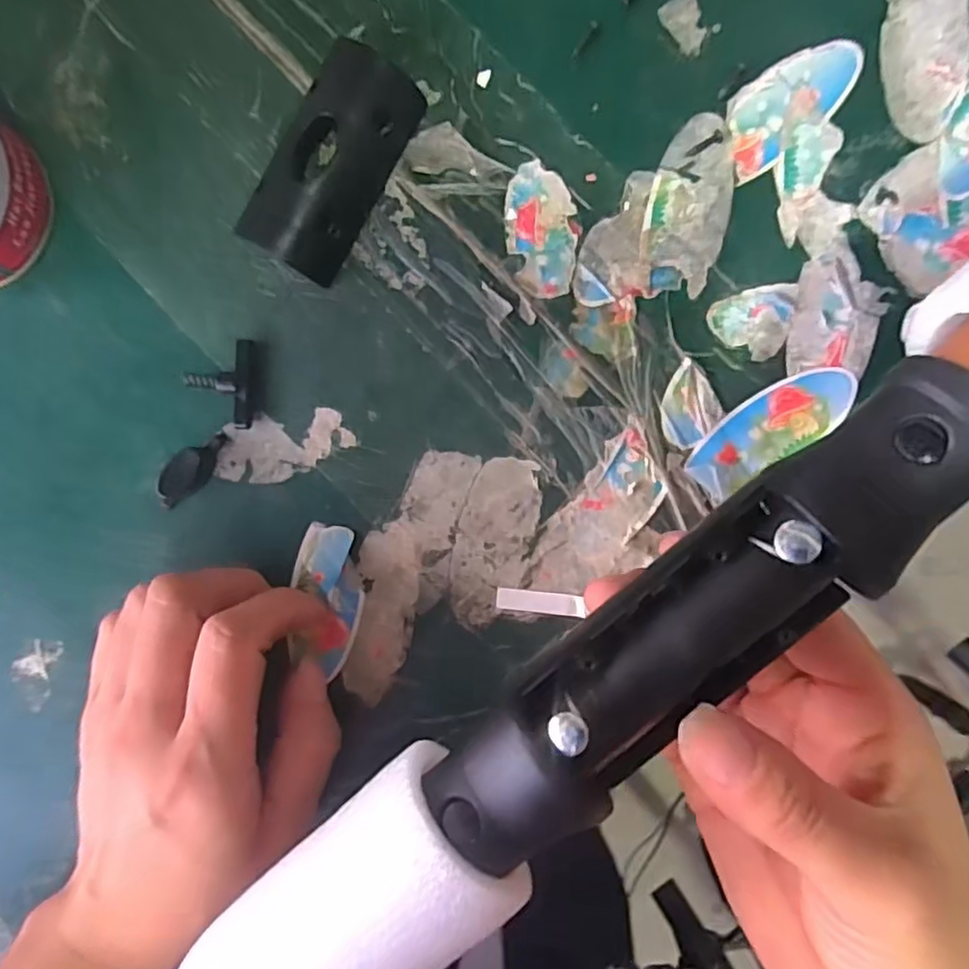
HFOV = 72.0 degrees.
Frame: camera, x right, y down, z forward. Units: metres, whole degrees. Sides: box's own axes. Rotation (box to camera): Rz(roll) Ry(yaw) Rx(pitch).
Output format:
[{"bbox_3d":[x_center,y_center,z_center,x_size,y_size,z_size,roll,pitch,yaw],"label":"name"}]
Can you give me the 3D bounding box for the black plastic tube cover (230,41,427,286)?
[{"bbox_3d":[-0.053,-0.114,0.236,0.033,0.024,0.076,33,94,5],"label":"black plastic tube cover"}]

